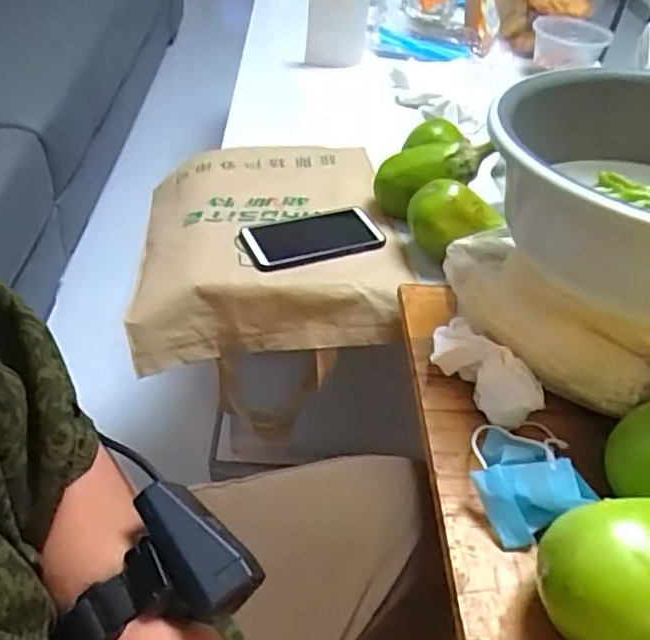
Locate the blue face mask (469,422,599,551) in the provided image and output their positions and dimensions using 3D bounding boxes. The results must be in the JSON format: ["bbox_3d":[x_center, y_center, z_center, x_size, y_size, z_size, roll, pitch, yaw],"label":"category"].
[{"bbox_3d":[0.146,0.107,0.458,0.075,0.041,0.104,3,44,-4],"label":"blue face mask"}]

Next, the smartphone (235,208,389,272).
[{"bbox_3d":[-0.015,-0.096,0.715,0.155,0.010,0.082,-14,47,-21],"label":"smartphone"}]

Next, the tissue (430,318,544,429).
[{"bbox_3d":[0.134,0.043,0.520,0.043,0.040,0.103,-28,53,-31],"label":"tissue"}]

